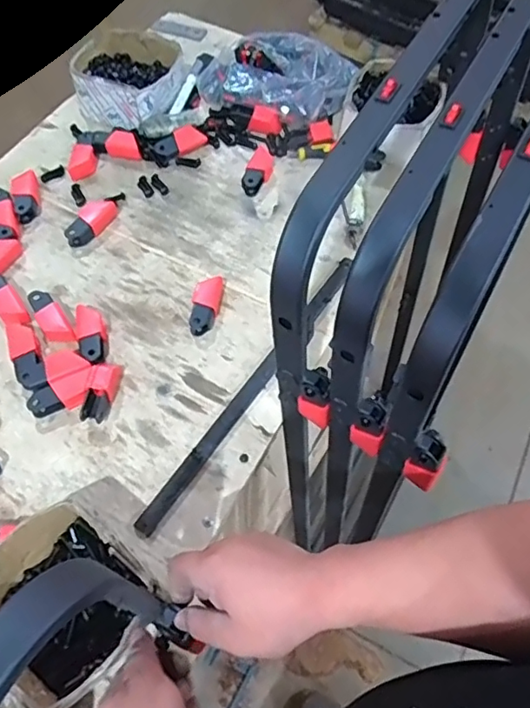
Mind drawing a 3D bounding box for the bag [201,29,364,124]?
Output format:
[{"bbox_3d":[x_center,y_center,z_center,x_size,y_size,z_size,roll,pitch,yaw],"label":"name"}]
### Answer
[{"bbox_3d":[0.026,-0.495,0.994,0.248,0.040,0.203,23,62,13],"label":"bag"}]

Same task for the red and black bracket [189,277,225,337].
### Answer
[{"bbox_3d":[-0.079,-0.070,0.766,0.034,0.031,0.087,6,59,4],"label":"red and black bracket"}]

